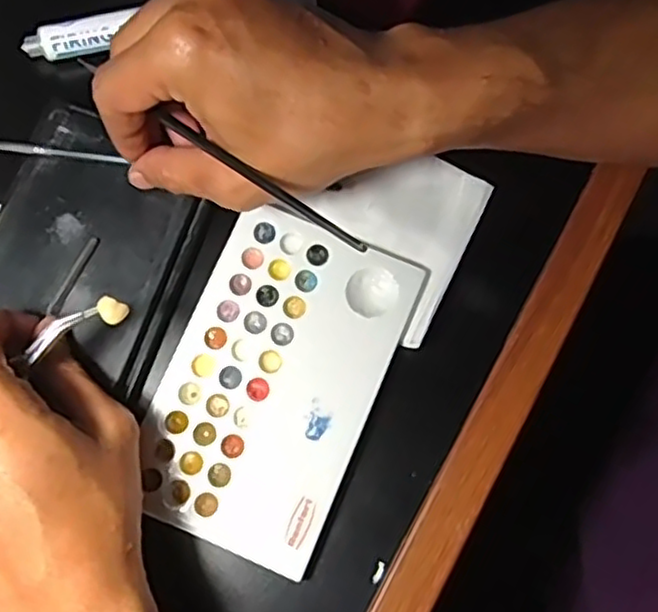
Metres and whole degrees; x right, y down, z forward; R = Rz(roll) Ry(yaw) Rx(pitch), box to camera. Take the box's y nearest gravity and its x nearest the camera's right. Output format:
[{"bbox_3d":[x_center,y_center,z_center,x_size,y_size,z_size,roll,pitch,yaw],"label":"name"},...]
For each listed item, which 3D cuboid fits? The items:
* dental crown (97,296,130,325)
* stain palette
[{"bbox_3d":[-0.086,0.001,0.268,0.012,0.004,0.010,31,78,4],"label":"dental crown"},{"bbox_3d":[-0.025,0.034,0.314,0.092,0.006,0.148,23,79,4],"label":"stain palette"}]

